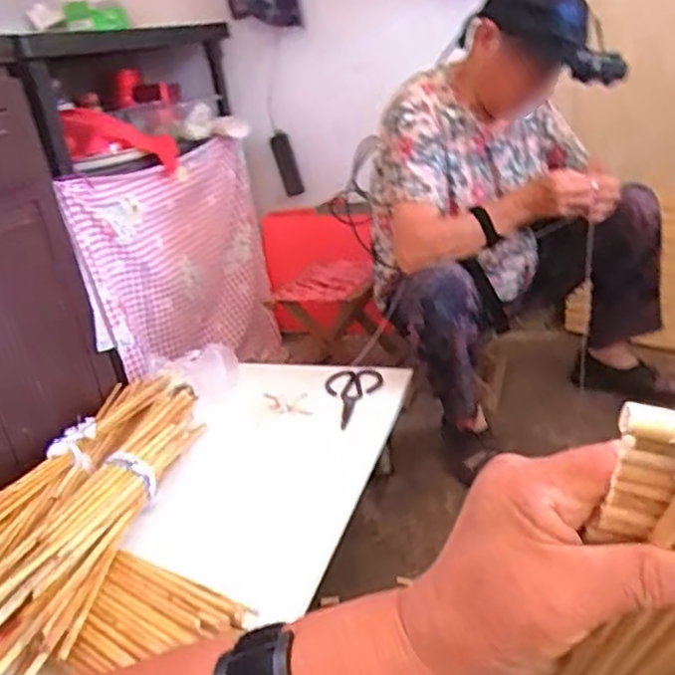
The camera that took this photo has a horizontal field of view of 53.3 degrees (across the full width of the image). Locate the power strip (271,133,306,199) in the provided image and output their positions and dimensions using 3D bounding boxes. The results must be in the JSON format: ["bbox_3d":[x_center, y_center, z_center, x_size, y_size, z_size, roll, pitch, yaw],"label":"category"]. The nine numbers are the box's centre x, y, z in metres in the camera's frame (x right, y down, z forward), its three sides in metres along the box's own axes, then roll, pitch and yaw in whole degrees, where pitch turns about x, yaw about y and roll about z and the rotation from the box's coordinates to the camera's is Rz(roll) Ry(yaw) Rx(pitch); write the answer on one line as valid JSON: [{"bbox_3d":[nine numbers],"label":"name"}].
[{"bbox_3d":[-0.130,-0.450,1.766,0.050,0.185,0.023,2,46,20],"label":"power strip"}]

